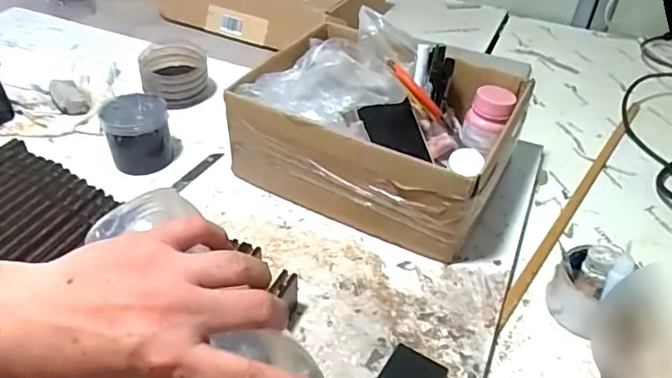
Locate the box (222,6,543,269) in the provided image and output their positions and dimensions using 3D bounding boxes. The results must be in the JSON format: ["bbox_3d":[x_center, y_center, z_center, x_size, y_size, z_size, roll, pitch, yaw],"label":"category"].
[{"bbox_3d":[0.065,-0.099,0.672,0.311,0.157,0.296,21,43,19],"label":"box"}]

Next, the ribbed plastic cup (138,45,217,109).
[{"bbox_3d":[-0.255,-0.184,0.831,0.110,0.061,0.102,-8,41,-14],"label":"ribbed plastic cup"}]

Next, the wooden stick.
[{"bbox_3d":[0.339,0.001,0.709,0.015,0.014,0.571,29,45,26],"label":"wooden stick"}]

